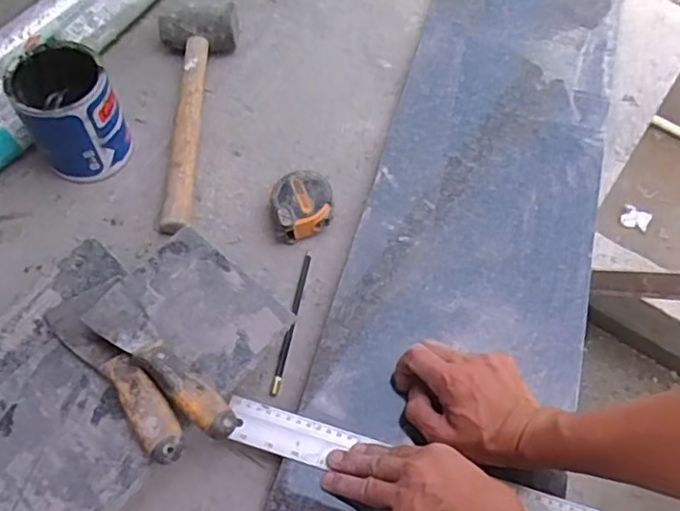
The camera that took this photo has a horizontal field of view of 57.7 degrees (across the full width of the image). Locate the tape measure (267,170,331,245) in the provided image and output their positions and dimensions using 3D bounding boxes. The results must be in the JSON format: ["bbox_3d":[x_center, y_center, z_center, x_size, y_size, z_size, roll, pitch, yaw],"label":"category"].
[{"bbox_3d":[-0.045,-0.055,0.697,0.071,0.044,0.072,-9,62,-7],"label":"tape measure"}]

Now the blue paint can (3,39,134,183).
[{"bbox_3d":[-0.303,-0.161,0.698,0.098,0.117,0.109,-30,67,-17],"label":"blue paint can"}]

